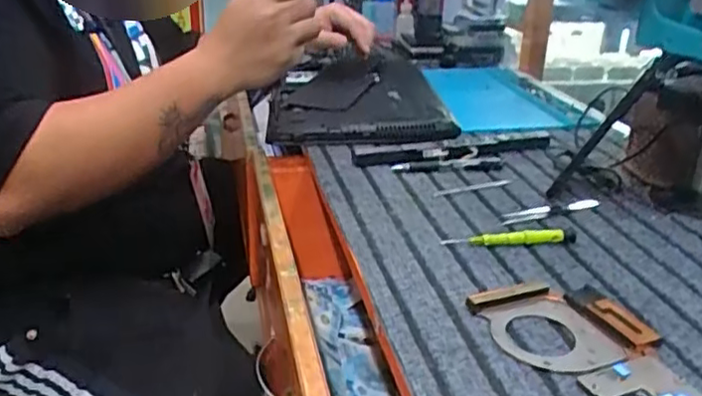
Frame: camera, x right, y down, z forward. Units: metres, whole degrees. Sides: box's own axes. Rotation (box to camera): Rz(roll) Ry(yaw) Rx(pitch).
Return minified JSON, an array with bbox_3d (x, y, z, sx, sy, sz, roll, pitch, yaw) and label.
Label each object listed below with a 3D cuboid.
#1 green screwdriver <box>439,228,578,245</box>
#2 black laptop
[{"bbox_3d":[0.149,0.036,0.595,0.125,0.015,0.016,-2,25,-6],"label":"green screwdriver"},{"bbox_3d":[-0.001,-0.174,1.005,0.249,0.044,0.413,-2,25,-7],"label":"black laptop"}]

